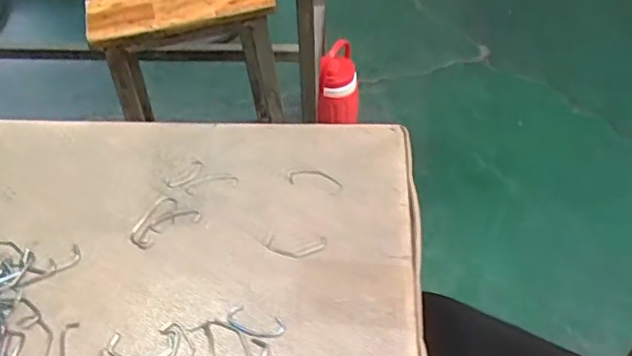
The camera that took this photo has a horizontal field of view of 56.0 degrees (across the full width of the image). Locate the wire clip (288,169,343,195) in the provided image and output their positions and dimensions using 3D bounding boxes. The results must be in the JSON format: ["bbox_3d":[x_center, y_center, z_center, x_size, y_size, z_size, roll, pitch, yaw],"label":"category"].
[{"bbox_3d":[0.000,0.000,0.445,0.042,0.004,0.019,14,50,14],"label":"wire clip"}]

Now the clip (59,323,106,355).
[{"bbox_3d":[-0.145,0.103,0.360,0.037,0.004,0.020,32,56,28],"label":"clip"}]

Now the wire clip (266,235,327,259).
[{"bbox_3d":[-0.013,0.046,0.404,0.040,0.004,0.017,0,48,2],"label":"wire clip"}]

